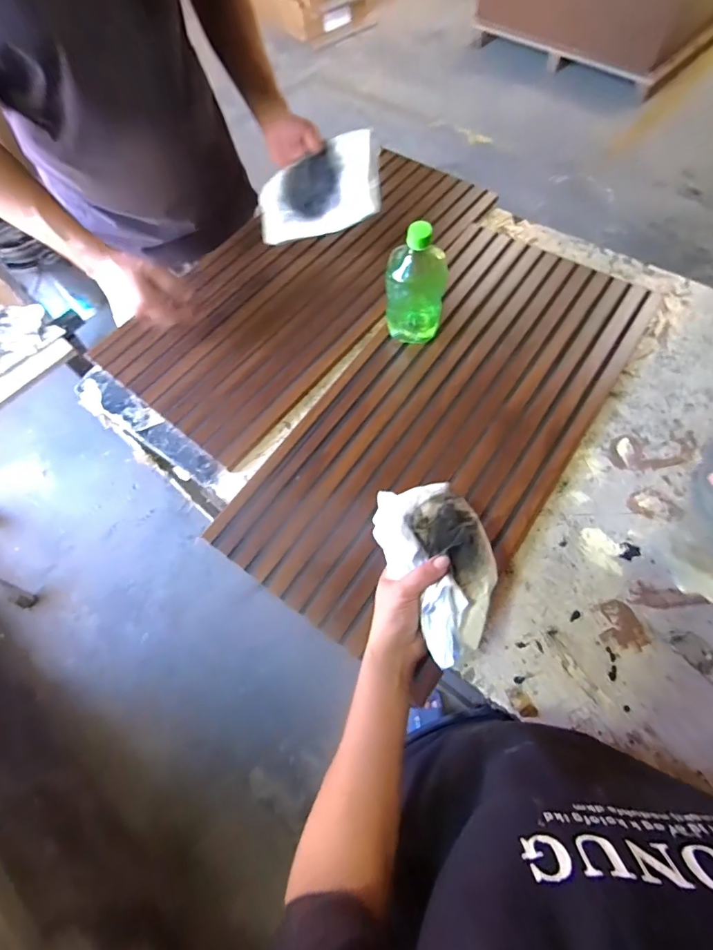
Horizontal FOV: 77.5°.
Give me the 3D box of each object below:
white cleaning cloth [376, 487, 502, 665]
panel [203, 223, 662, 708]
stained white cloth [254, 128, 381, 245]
[{"bbox_3d":[0.088,0.086,0.443,0.107,0.038,0.167,-23,65,-8],"label":"white cleaning cloth"},{"bbox_3d":[0.153,-0.109,0.687,0.367,0.036,0.764,32,70,17],"label":"panel"},{"bbox_3d":[-0.070,-0.482,0.753,0.240,0.018,0.133,6,103,30],"label":"stained white cloth"}]

